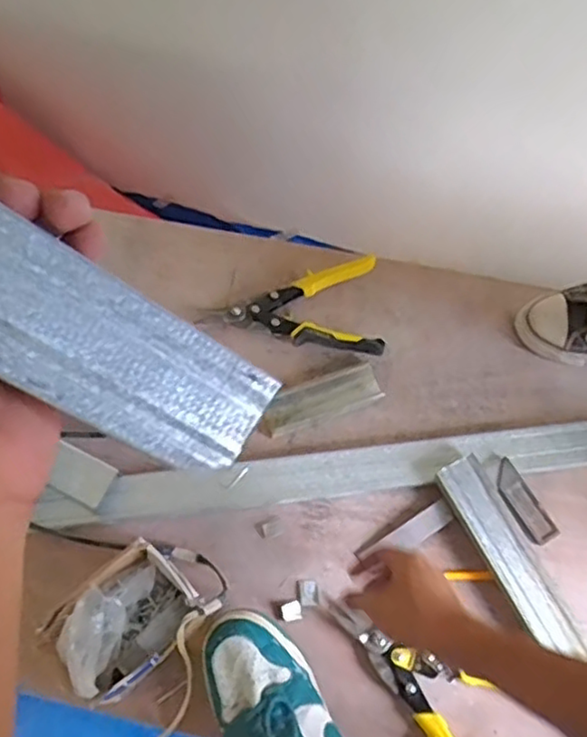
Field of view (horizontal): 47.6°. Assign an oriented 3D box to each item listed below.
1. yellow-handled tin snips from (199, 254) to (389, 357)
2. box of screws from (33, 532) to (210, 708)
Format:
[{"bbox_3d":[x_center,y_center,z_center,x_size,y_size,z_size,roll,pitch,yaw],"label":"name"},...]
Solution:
[{"bbox_3d":[-0.004,-0.075,0.857,0.224,0.023,0.130,-3,67,0],"label":"yellow-handled tin snips"},{"bbox_3d":[-0.170,0.260,0.678,0.107,0.091,0.145,42,74,17],"label":"box of screws"}]

